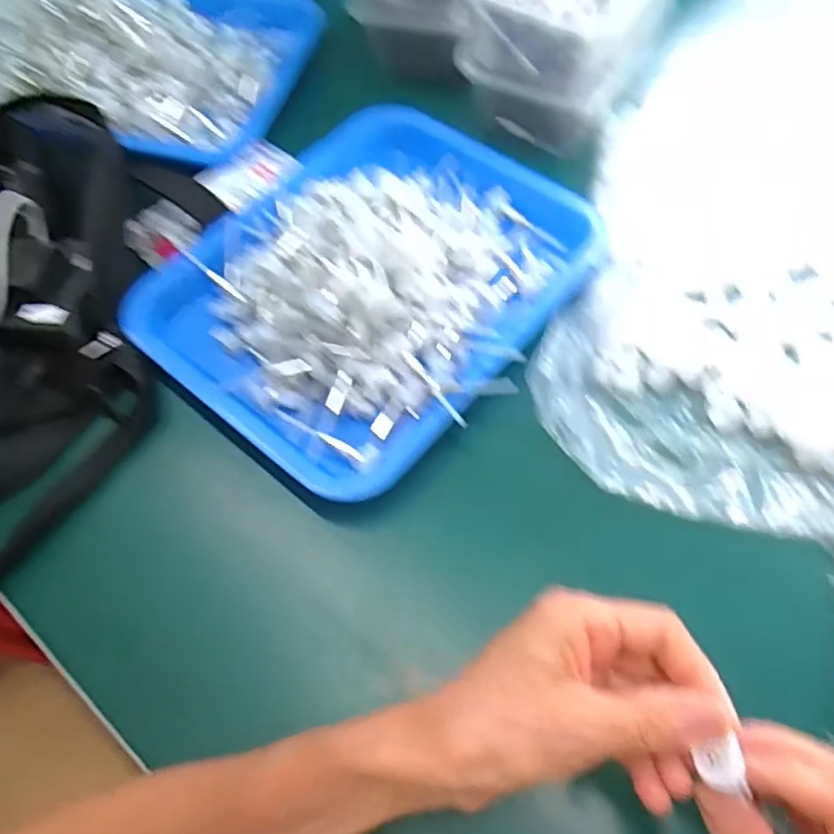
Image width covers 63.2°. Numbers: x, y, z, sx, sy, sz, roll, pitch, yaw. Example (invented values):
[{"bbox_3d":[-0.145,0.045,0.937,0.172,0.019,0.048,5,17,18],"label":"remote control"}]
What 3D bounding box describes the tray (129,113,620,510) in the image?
[{"bbox_3d":[-0.029,-0.109,0.449,0.231,0.055,0.290,35,68,19],"label":"tray"}]

